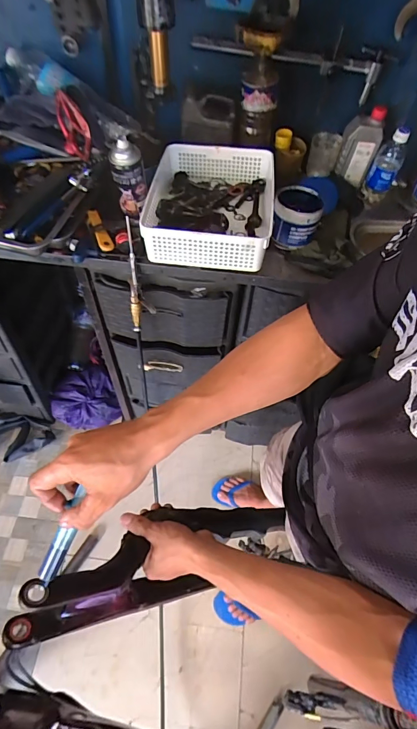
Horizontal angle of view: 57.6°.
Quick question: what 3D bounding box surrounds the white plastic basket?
[{"bbox_3d":[0.005,-0.341,0.806,0.258,0.091,0.326,9,57,2],"label":"white plastic basket"}]

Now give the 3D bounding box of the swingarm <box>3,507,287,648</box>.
[{"bbox_3d":[-0.061,0.278,0.555,0.411,0.113,0.112,-9,55,-35],"label":"swingarm"}]

